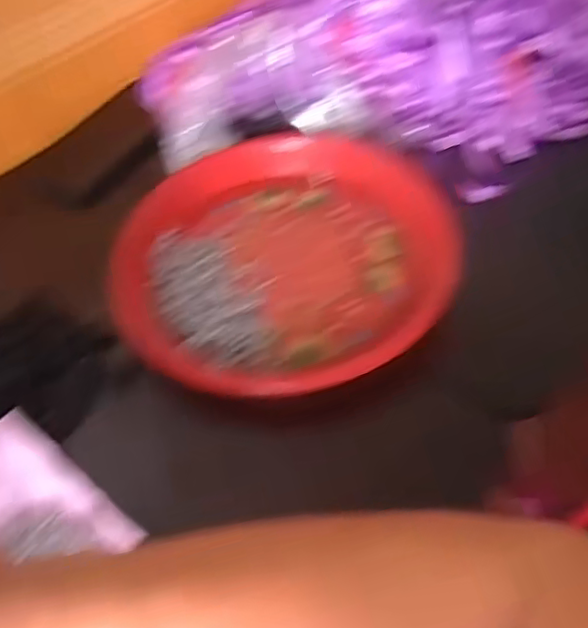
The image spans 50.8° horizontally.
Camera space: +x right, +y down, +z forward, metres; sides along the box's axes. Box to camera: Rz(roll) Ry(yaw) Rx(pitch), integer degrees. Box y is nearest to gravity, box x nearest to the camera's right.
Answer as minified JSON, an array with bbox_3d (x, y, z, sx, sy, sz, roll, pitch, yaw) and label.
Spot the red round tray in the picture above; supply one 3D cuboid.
[{"bbox_3d":[-0.013,-0.053,0.468,0.238,0.039,0.238,-3,51,4],"label":"red round tray"}]

